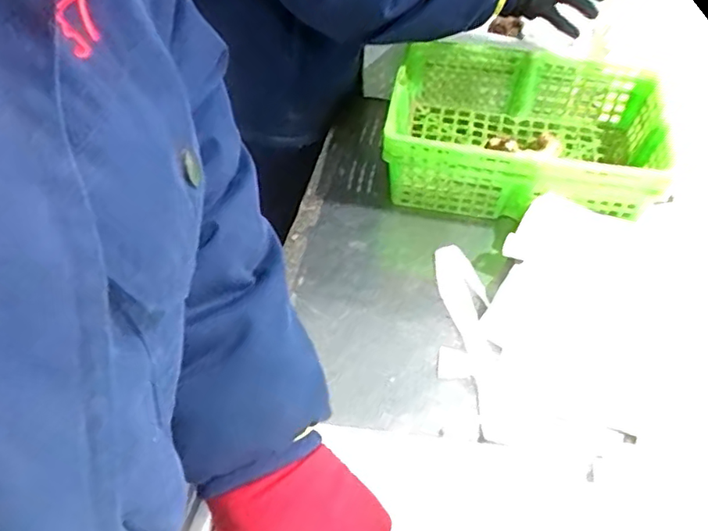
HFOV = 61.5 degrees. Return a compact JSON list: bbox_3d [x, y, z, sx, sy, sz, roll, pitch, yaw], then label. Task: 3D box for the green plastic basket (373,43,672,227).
[{"bbox_3d":[0.212,-0.164,0.755,0.326,0.106,0.220,10,51,6],"label":"green plastic basket"}]

